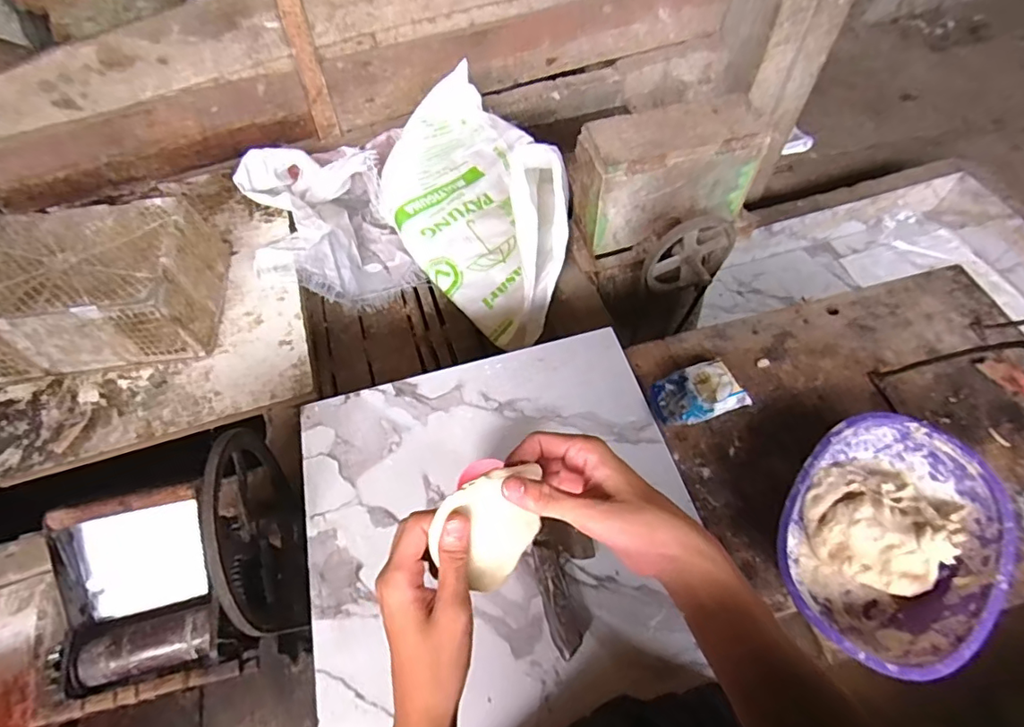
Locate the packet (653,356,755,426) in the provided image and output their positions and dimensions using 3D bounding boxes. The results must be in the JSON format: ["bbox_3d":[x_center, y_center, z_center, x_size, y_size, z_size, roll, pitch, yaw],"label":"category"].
[{"bbox_3d":[0.267,0.042,0.772,0.123,0.019,0.085,-18,58,-10],"label":"packet"}]

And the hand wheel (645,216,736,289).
[{"bbox_3d":[0.377,-0.219,1.107,0.200,0.178,0.060,-21,55,-13],"label":"hand wheel"}]

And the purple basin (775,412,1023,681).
[{"bbox_3d":[0.442,0.208,0.642,0.214,0.080,0.298,39,65,23],"label":"purple basin"}]

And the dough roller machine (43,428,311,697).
[{"bbox_3d":[-0.431,0.250,0.676,0.246,0.236,0.257,-18,58,-10],"label":"dough roller machine"}]

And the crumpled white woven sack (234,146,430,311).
[{"bbox_3d":[-0.469,-0.350,1.368,0.342,0.273,0.373,-22,59,-13],"label":"crumpled white woven sack"}]

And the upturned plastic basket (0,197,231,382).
[{"bbox_3d":[-0.880,-0.161,1.132,0.456,0.185,0.330,-7,57,-3],"label":"upturned plastic basket"}]

